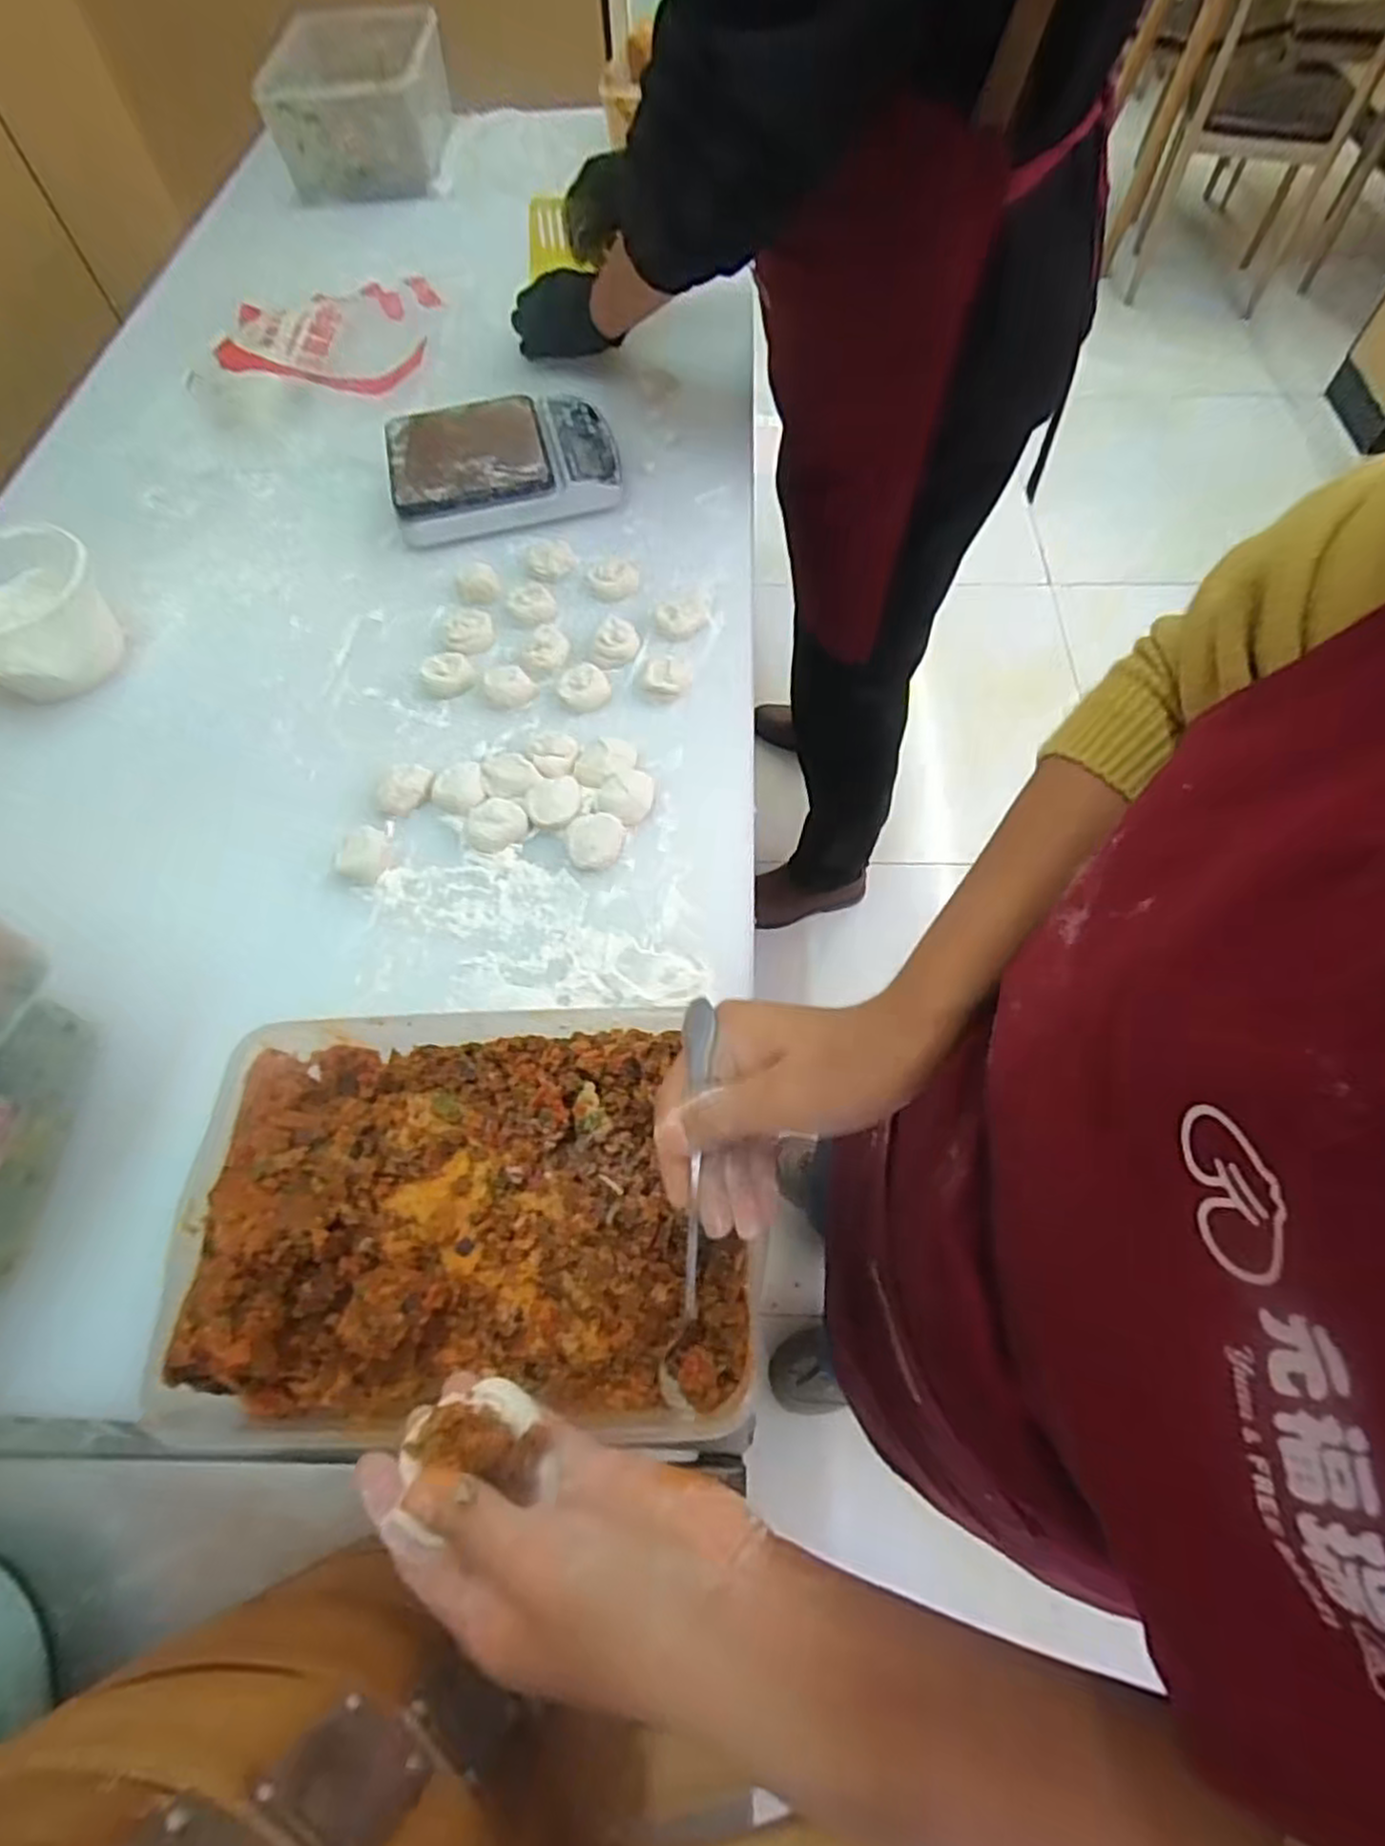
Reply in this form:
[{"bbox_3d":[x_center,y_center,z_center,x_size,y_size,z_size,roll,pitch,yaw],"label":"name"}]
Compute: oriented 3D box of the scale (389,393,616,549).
[{"bbox_3d":[-0.187,-0.459,0.760,0.221,0.051,0.169,-11,63,-4],"label":"scale"}]

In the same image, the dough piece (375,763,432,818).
[{"bbox_3d":[-0.223,-0.103,0.595,0.037,0.019,0.038,-1,63,1],"label":"dough piece"}]

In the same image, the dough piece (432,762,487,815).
[{"bbox_3d":[-0.181,-0.103,0.593,0.040,0.013,0.041,-1,63,1],"label":"dough piece"}]

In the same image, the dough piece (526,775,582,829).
[{"bbox_3d":[-0.104,-0.095,0.581,0.038,0.013,0.047,4,63,4],"label":"dough piece"}]

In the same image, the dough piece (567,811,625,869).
[{"bbox_3d":[-0.072,-0.060,0.565,0.041,0.012,0.043,-1,63,1],"label":"dough piece"}]

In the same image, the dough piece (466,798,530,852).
[{"bbox_3d":[-0.149,-0.074,0.576,0.046,0.017,0.040,31,68,16],"label":"dough piece"}]

